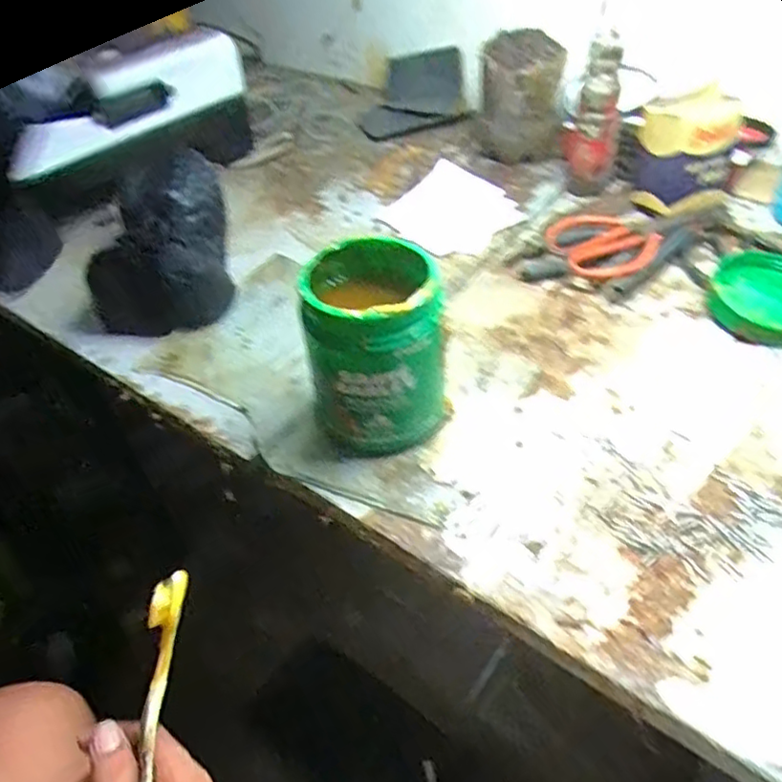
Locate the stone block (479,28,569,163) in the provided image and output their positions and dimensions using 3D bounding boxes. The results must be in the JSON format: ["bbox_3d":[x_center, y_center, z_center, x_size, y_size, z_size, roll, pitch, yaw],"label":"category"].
[{"bbox_3d":[0.150,-0.336,0.752,0.095,0.127,0.076,5,46,11],"label":"stone block"}]

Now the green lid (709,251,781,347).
[{"bbox_3d":[0.325,-0.079,0.553,0.090,0.026,0.114,19,50,23],"label":"green lid"}]

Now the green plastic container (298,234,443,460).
[{"bbox_3d":[-0.012,-0.027,0.454,0.085,0.133,0.091,-11,45,-5],"label":"green plastic container"}]

